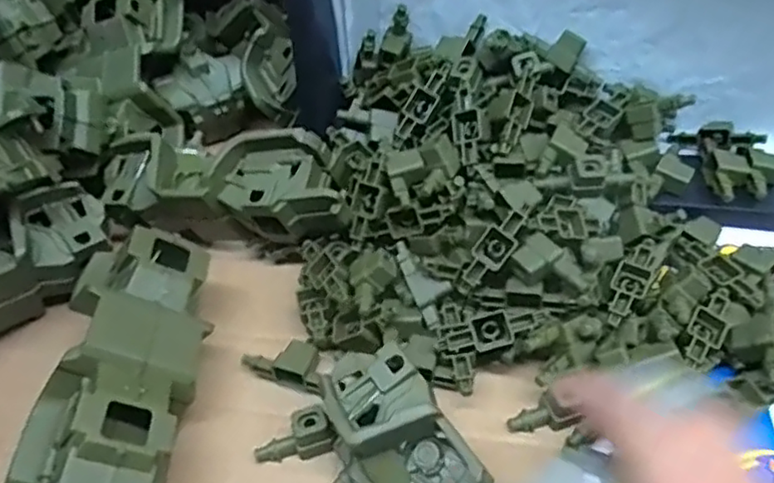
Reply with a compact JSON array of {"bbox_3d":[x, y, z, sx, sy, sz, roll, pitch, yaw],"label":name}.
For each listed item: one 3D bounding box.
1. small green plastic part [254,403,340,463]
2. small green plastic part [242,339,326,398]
[{"bbox_3d":[-0.052,0.112,0.367,0.047,0.028,0.021,-12,48,-4],"label":"small green plastic part"},{"bbox_3d":[-0.060,0.078,0.404,0.055,0.025,0.027,14,51,18],"label":"small green plastic part"}]

